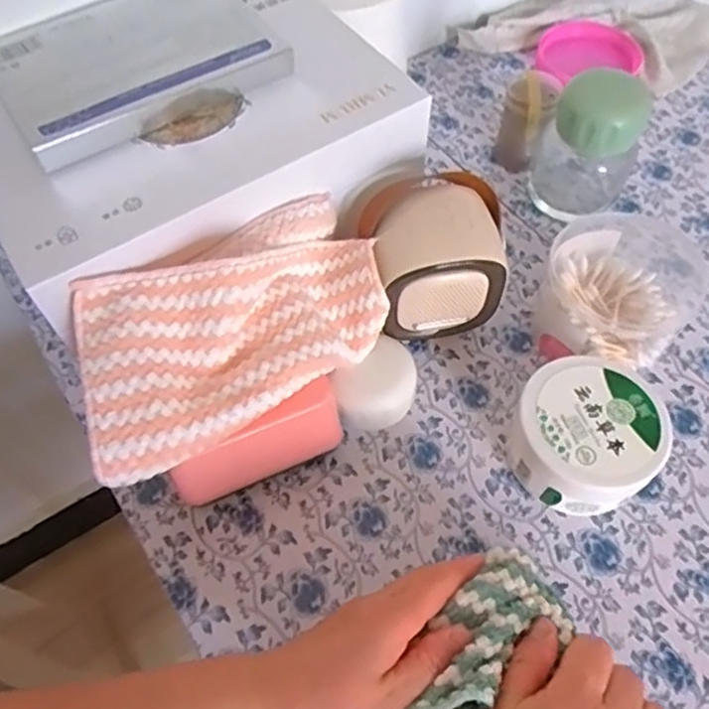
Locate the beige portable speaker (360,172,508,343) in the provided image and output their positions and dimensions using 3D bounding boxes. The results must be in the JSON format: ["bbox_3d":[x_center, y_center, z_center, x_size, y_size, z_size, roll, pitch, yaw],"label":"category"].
[{"bbox_3d":[0.055,-0.063,0.466,0.097,0.103,0.082,-10,59,-6],"label":"beige portable speaker"}]

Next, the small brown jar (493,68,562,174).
[{"bbox_3d":[0.151,-0.206,0.571,0.043,0.079,0.041,19,60,12],"label":"small brown jar"}]

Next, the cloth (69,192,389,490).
[{"bbox_3d":[-0.073,-0.013,0.399,0.207,0.068,0.111,-31,63,-17],"label":"cloth"}]

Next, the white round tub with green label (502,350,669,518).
[{"bbox_3d":[0.150,0.054,0.418,0.081,0.060,0.086,0,59,1],"label":"white round tub with green label"}]

